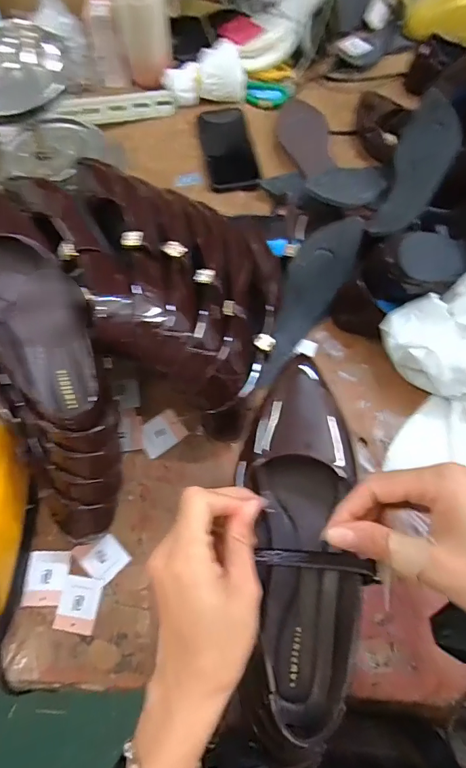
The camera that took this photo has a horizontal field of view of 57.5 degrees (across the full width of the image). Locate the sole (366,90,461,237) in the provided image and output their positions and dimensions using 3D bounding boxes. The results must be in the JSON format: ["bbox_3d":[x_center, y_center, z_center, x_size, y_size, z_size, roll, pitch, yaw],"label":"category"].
[{"bbox_3d":[0.242,-0.287,0.551,0.076,0.022,0.238,8,66,37],"label":"sole"}]

